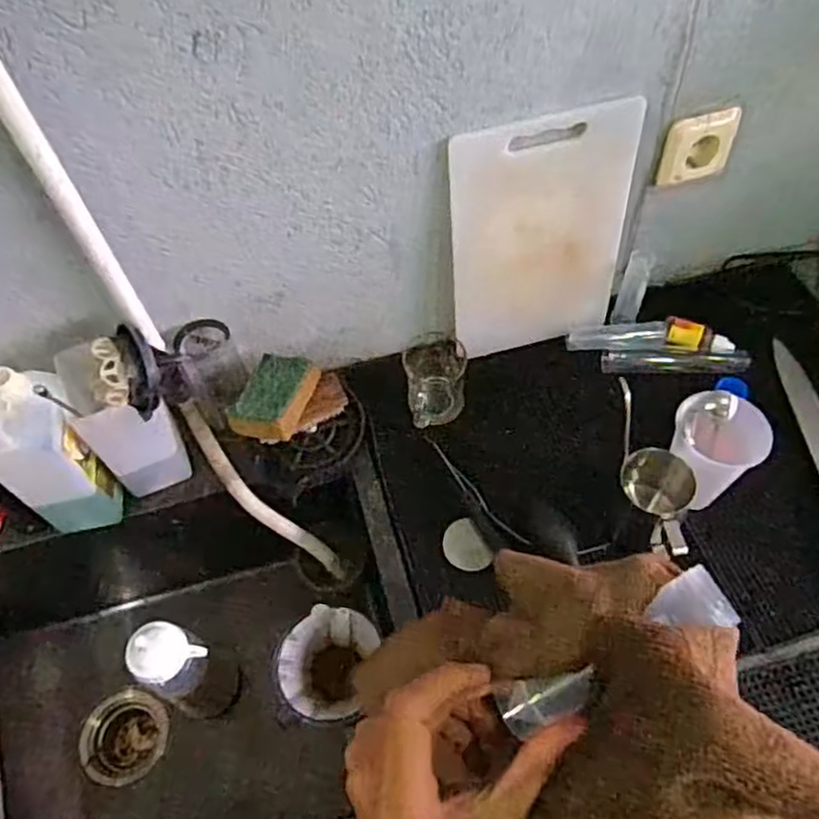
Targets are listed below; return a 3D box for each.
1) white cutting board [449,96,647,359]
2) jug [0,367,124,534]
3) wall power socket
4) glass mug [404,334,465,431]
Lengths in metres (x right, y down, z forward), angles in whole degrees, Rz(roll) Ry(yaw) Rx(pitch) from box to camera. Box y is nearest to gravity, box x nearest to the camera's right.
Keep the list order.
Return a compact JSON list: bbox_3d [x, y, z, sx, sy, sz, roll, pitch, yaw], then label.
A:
[{"bbox_3d":[0.143,-0.179,0.757,0.194,0.288,0.010,-14,50,-6],"label":"white cutting board"},{"bbox_3d":[-0.361,0.050,0.705,0.078,0.215,0.087,-23,60,-11],"label":"jug"},{"bbox_3d":[0.309,-0.277,0.731,0.086,0.075,0.015,-19,59,-8],"label":"wall power socket"},{"bbox_3d":[0.031,-0.032,0.795,0.066,0.073,0.090,-9,58,-3],"label":"glass mug"}]

